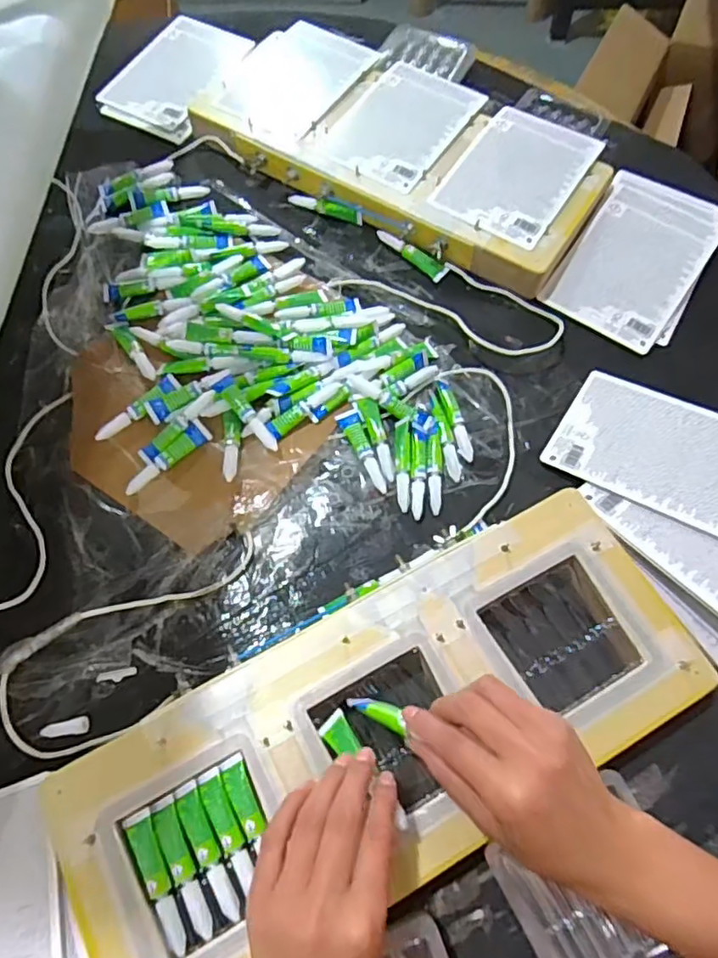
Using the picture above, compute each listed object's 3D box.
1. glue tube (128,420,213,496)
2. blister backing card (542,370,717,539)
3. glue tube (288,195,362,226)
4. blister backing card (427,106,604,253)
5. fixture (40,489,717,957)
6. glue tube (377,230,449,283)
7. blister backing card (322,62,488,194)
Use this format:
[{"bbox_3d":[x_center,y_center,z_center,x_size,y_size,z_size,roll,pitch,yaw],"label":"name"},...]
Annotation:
[{"bbox_3d":[-0.161,-0.018,0.514,0.082,0.013,0.018,-38,73,-14],"label":"glue tube"},{"bbox_3d":[0.255,-0.024,0.508,0.170,0.007,0.117,27,66,22],"label":"blister backing card"},{"bbox_3d":[-0.035,-0.284,0.637,0.083,0.018,0.012,27,71,10],"label":"glue tube"},{"bbox_3d":[0.159,-0.307,0.613,0.115,0.004,0.162,31,72,14],"label":"blister backing card"},{"bbox_3d":[0.021,0.163,0.402,0.422,0.033,0.169,-26,71,-11],"label":"fixture"},{"bbox_3d":[0.053,-0.228,0.612,0.082,0.011,0.018,40,73,14],"label":"glue tube"},{"bbox_3d":[0.047,-0.375,0.644,0.114,0.004,0.170,30,71,11],"label":"blister backing card"}]

